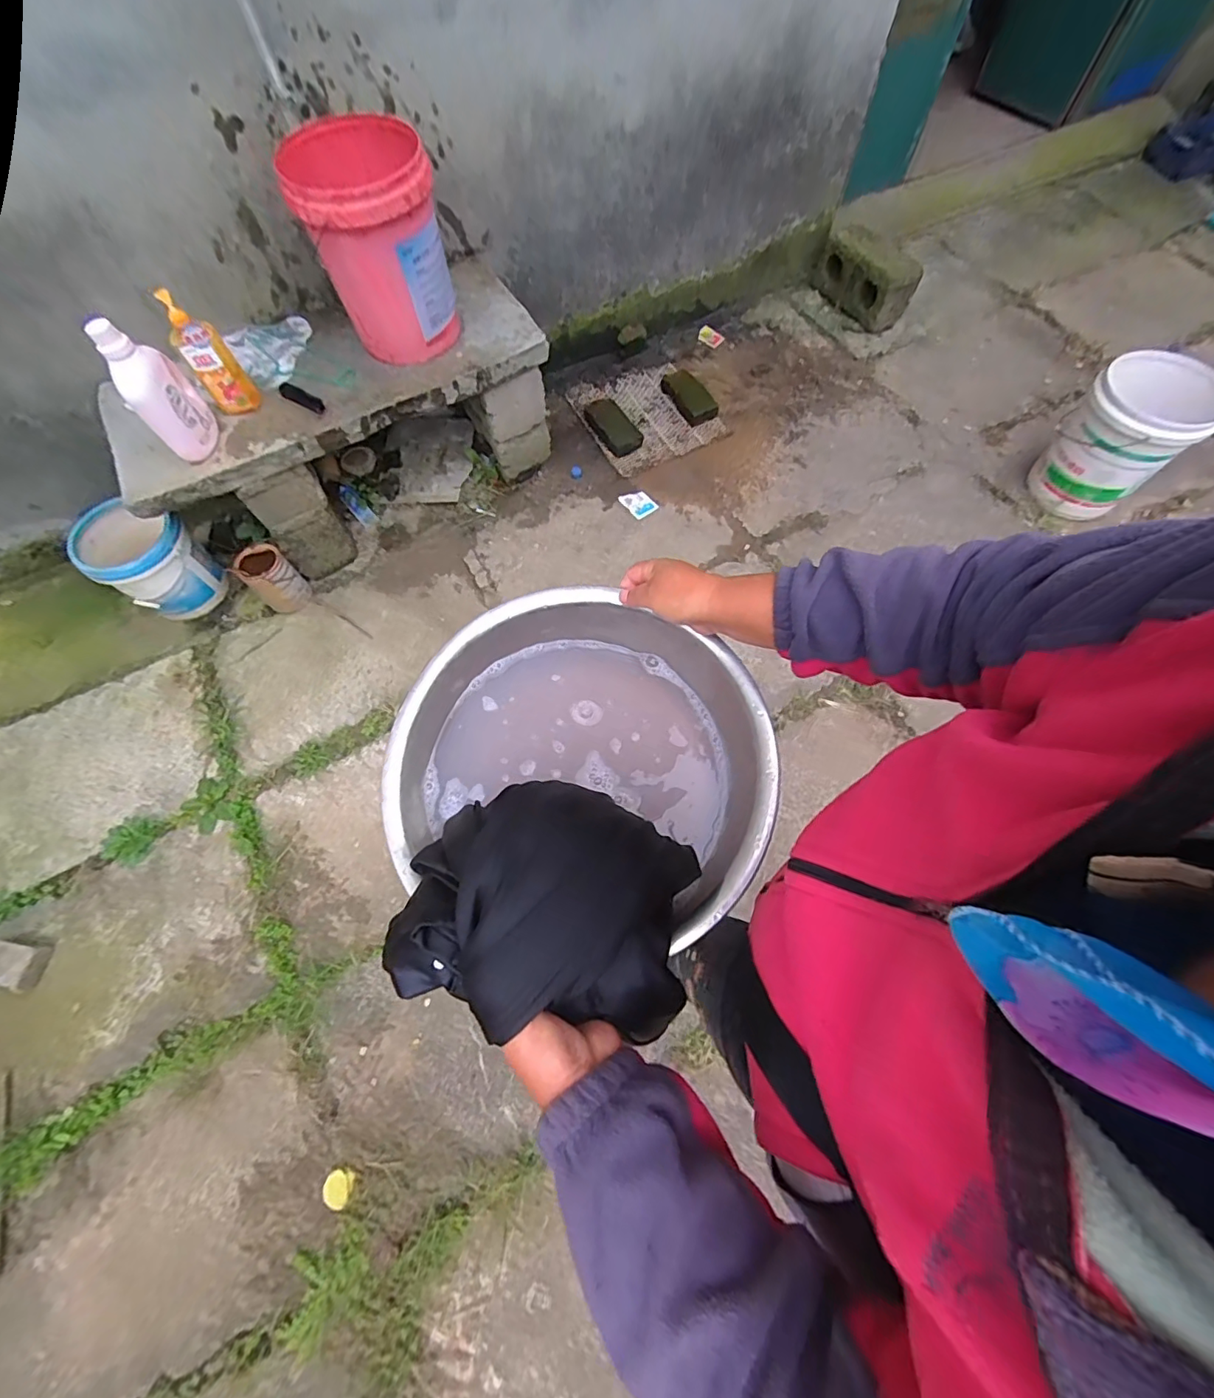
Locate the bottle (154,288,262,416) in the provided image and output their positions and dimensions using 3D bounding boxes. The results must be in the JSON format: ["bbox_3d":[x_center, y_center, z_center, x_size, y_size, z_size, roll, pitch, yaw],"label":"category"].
[{"bbox_3d":[-0.922,-0.790,1.226,0.102,0.234,0.069,-36,72,-13],"label":"bottle"}]

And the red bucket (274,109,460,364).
[{"bbox_3d":[-0.533,-1.055,1.266,0.281,0.389,0.281,0,68,0],"label":"red bucket"}]

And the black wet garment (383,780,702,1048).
[{"bbox_3d":[-0.042,0.148,0.404,0.218,0.104,0.171,11,69,5],"label":"black wet garment"}]

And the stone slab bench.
[{"bbox_3d":[-0.731,-0.789,1.550,1.081,0.435,0.427,-30,71,-11],"label":"stone slab bench"}]

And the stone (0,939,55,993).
[{"bbox_3d":[-1.381,0.613,1.222,0.123,0.055,0.100,8,68,4],"label":"stone"}]

